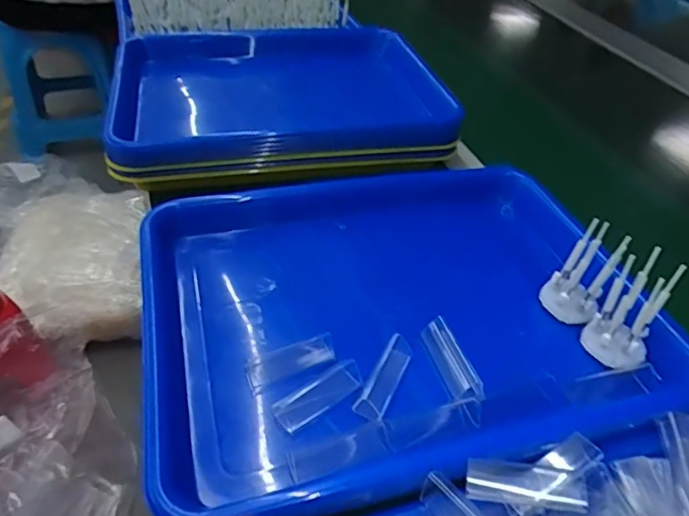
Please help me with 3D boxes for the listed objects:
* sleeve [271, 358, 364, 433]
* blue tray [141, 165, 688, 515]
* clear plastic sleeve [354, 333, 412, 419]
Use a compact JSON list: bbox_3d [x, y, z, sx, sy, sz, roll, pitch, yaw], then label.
[{"bbox_3d":[-0.015,0.081,0.311,0.056,0.018,0.017,-29,52,-31],"label":"sleeve"},{"bbox_3d":[0.038,0.043,0.380,0.348,0.078,0.251,-9,44,-15],"label":"blue tray"},{"bbox_3d":[0.026,0.072,0.324,0.016,0.016,0.055,23,45,18],"label":"clear plastic sleeve"}]

